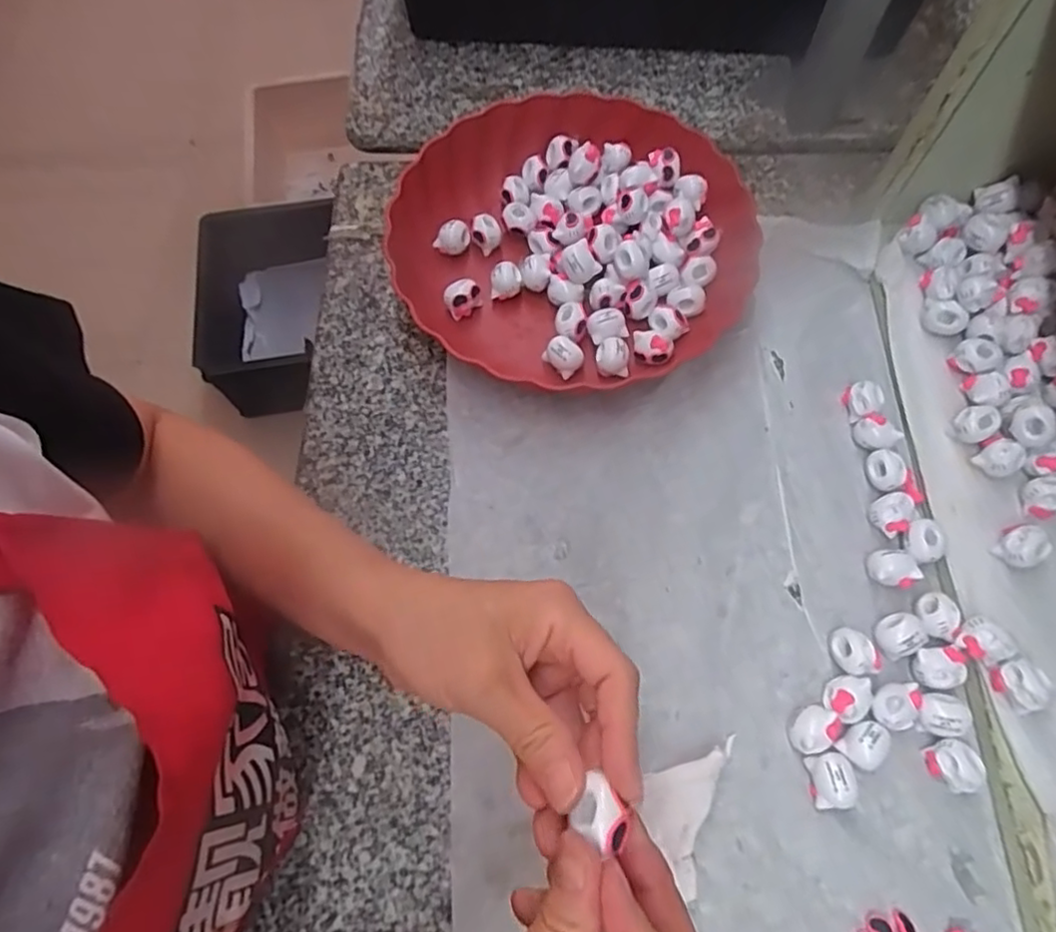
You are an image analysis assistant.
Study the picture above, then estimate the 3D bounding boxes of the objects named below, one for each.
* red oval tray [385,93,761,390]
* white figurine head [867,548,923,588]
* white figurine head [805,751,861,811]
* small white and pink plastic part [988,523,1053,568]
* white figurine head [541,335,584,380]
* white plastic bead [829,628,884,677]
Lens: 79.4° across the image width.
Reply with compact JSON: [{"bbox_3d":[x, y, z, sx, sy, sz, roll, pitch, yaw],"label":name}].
[{"bbox_3d":[0.031,-0.161,0.453,0.234,0.046,0.227,-31,70,-10],"label":"red oval tray"},{"bbox_3d":[0.212,0.060,0.373,0.028,0.017,0.020,1,68,2],"label":"white figurine head"},{"bbox_3d":[0.158,0.164,0.332,0.020,0.019,0.026,-2,68,1],"label":"white figurine head"},{"bbox_3d":[0.279,0.046,0.359,0.020,0.018,0.022,-30,70,-10],"label":"small white and pink plastic part"},{"bbox_3d":[0.024,-0.074,0.428,0.021,0.017,0.026,-38,72,-13],"label":"white figurine head"},{"bbox_3d":[0.181,0.105,0.357,0.022,0.020,0.025,-6,68,-1],"label":"white plastic bead"}]

